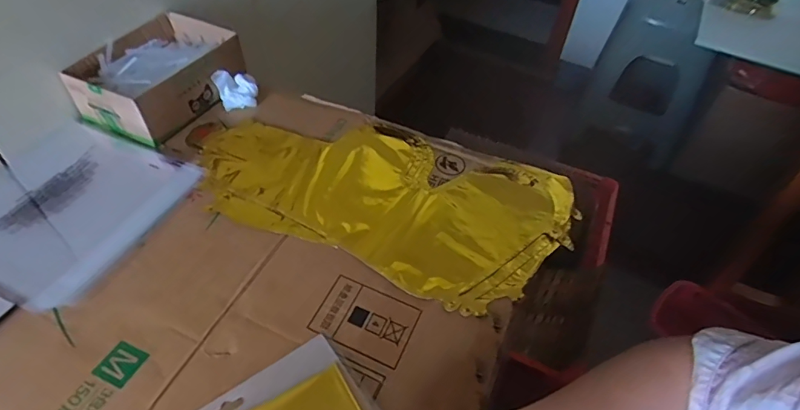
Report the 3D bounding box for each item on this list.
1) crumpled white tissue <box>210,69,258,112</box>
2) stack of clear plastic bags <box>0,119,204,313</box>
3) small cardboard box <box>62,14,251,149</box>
[{"bbox_3d":[-0.219,-0.158,0.648,0.052,0.041,0.037,-18,52,-19],"label":"crumpled white tissue"},{"bbox_3d":[-0.370,-0.004,0.537,0.229,0.018,0.213,22,50,17],"label":"stack of clear plastic bags"},{"bbox_3d":[-0.316,-0.175,0.647,0.141,0.064,0.194,23,51,16],"label":"small cardboard box"}]

